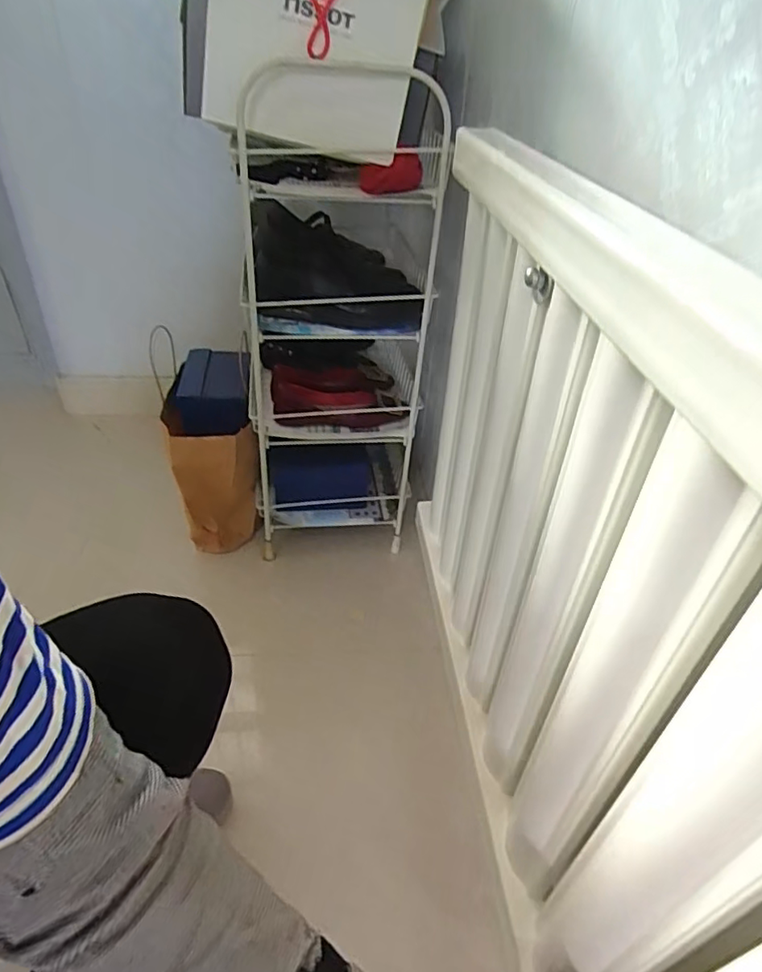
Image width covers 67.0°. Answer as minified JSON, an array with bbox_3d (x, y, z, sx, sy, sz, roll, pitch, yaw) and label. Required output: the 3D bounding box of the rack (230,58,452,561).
[{"bbox_3d":[-0.062,-0.300,1.093,0.303,0.722,0.405,3,39,-2],"label":"rack"}]

